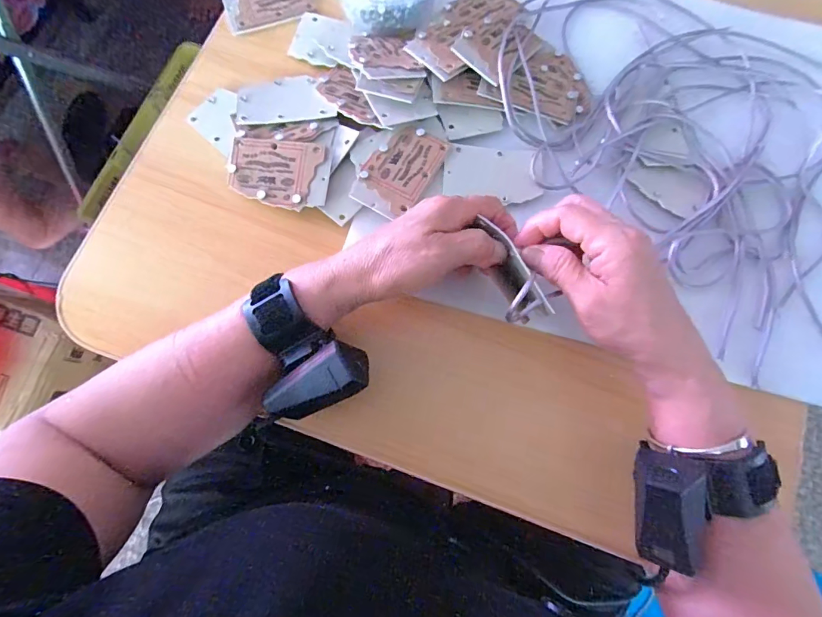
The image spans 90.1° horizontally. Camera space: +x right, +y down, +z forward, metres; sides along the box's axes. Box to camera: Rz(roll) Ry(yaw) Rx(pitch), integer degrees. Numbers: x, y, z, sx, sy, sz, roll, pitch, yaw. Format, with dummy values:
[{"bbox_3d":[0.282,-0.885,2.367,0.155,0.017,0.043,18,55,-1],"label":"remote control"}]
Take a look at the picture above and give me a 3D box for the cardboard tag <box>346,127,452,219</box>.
[{"bbox_3d":[-0.010,-0.115,0.341,0.054,0.005,0.082,29,78,8],"label":"cardboard tag"}]

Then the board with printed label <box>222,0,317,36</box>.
[{"bbox_3d":[-0.142,-0.303,0.403,0.083,0.005,0.065,-24,79,-7],"label":"board with printed label"}]

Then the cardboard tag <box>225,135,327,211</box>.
[{"bbox_3d":[-0.115,-0.113,0.341,0.076,0.004,0.055,10,83,4],"label":"cardboard tag"}]

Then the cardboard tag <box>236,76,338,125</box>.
[{"bbox_3d":[-0.110,-0.185,0.363,0.084,0.004,0.051,-6,69,-4],"label":"cardboard tag"}]

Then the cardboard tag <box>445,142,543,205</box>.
[{"bbox_3d":[0.070,-0.114,0.346,0.083,0.004,0.049,5,77,0],"label":"cardboard tag"}]

